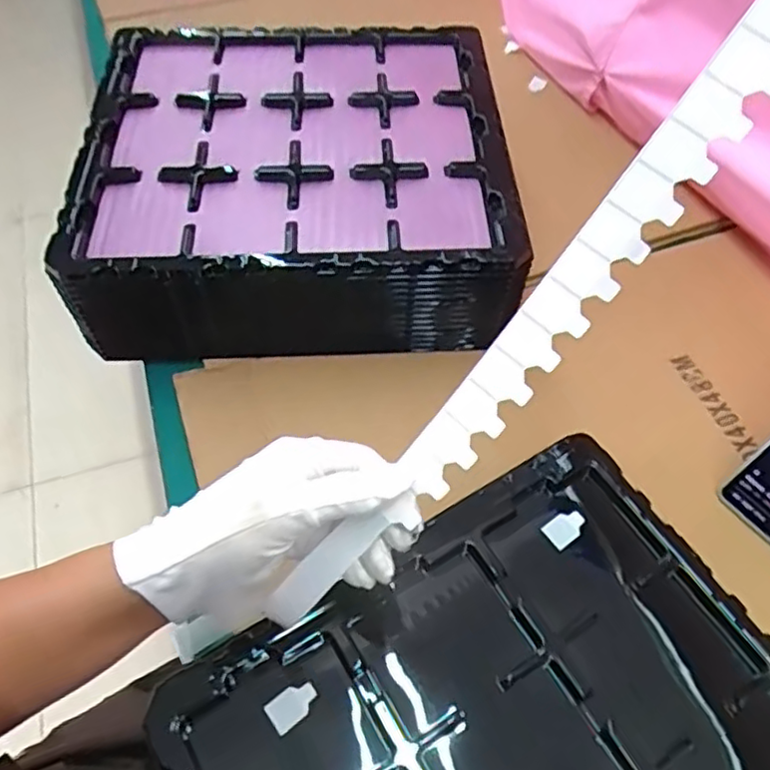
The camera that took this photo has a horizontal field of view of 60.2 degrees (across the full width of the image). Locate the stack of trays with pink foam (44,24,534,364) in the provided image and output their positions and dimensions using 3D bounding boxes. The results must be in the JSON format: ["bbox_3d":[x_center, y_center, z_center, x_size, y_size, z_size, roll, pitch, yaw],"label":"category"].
[{"bbox_3d":[-0.080,-0.194,0.635,0.371,0.102,0.357,-3,57,-2],"label":"stack of trays with pink foam"}]

